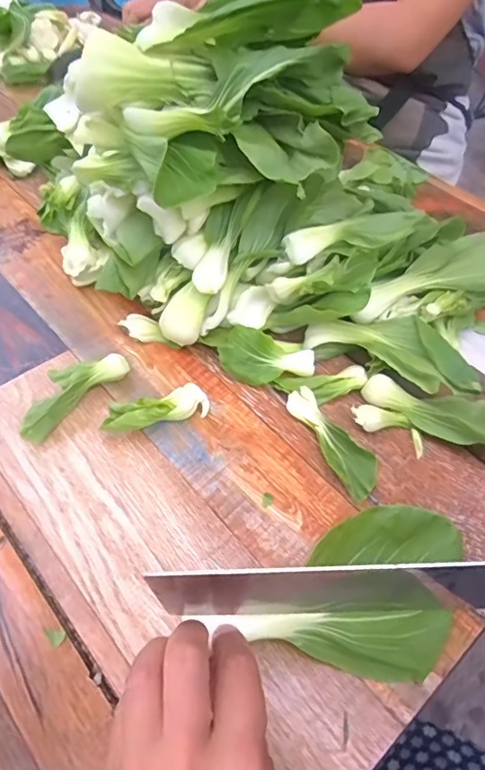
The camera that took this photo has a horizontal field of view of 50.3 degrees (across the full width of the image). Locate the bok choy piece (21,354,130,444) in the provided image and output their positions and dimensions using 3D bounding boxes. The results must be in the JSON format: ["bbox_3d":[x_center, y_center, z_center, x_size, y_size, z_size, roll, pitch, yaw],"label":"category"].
[{"bbox_3d":[-0.131,0.004,0.392,0.030,0.023,0.090,38,61,25],"label":"bok choy piece"}]

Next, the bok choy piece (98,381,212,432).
[{"bbox_3d":[-0.064,0.020,0.389,0.077,0.027,0.030,-8,53,-7],"label":"bok choy piece"}]

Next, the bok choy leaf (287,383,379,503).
[{"bbox_3d":[0.067,0.039,0.385,0.032,0.012,0.095,-28,58,-21],"label":"bok choy leaf"}]

